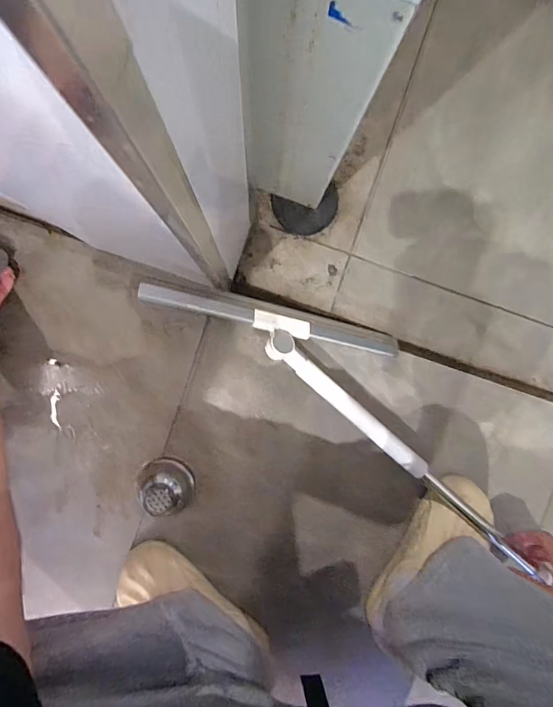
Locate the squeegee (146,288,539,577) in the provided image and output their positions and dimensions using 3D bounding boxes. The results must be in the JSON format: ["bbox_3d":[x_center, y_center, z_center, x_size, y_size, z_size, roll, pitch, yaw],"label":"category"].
[{"bbox_3d":[0.135,0.064,0.604,0.638,0.099,0.165,40,90,-8],"label":"squeegee"}]

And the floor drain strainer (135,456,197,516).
[{"bbox_3d":[-0.162,0.195,0.631,0.085,0.058,0.072,34,90,-4],"label":"floor drain strainer"}]

